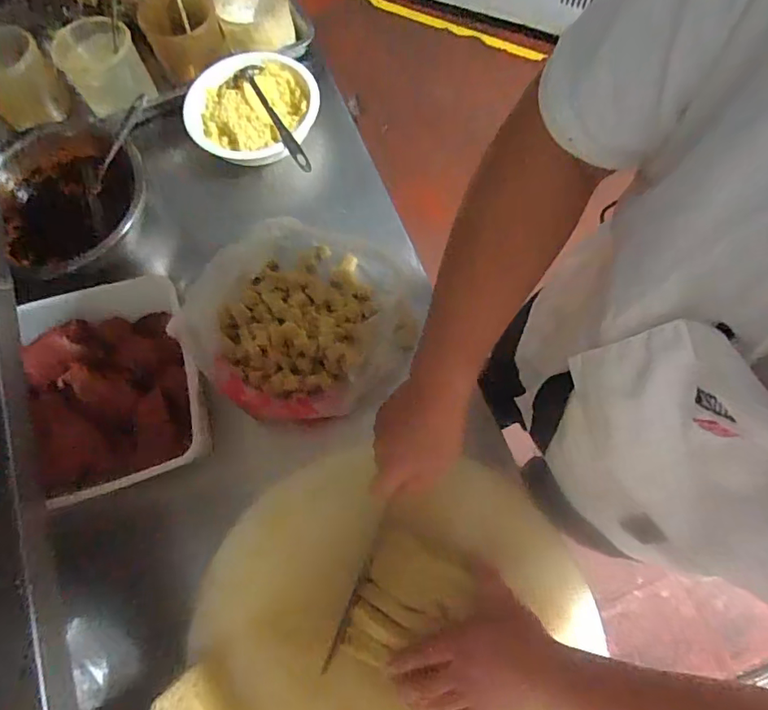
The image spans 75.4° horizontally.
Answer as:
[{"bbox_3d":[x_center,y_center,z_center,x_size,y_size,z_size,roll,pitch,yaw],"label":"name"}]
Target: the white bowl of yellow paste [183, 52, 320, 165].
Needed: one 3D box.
[{"bbox_3d":[-0.222,-0.413,0.847,0.225,0.068,0.206,-1,71,2],"label":"white bowl of yellow paste"}]

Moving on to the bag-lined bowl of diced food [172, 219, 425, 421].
[{"bbox_3d":[-0.092,-0.059,0.718,0.342,0.117,0.280,-40,74,-10],"label":"bag-lined bowl of diced food"}]

